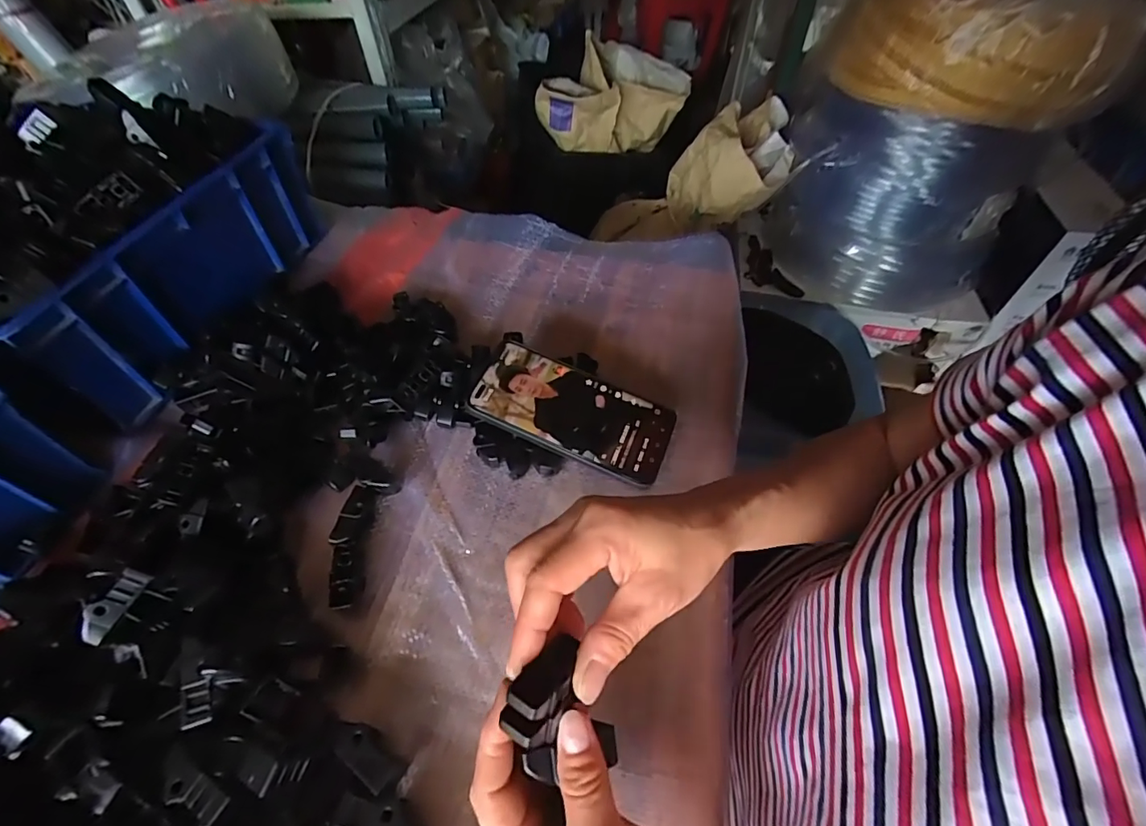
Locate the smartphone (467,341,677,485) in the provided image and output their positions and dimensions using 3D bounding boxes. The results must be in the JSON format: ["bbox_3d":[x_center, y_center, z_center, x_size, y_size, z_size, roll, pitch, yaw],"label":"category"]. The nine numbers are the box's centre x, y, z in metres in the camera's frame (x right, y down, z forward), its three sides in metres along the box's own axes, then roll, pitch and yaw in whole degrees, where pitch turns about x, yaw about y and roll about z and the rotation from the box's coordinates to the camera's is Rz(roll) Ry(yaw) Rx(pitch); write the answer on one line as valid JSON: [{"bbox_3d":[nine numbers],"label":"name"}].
[{"bbox_3d":[0.002,-0.002,0.413,0.159,0.007,0.076,24,60,3],"label":"smartphone"}]

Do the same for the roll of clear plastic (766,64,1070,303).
[{"bbox_3d":[0.532,-0.385,0.854,0.324,0.276,0.269,8,53,8],"label":"roll of clear plastic"}]

